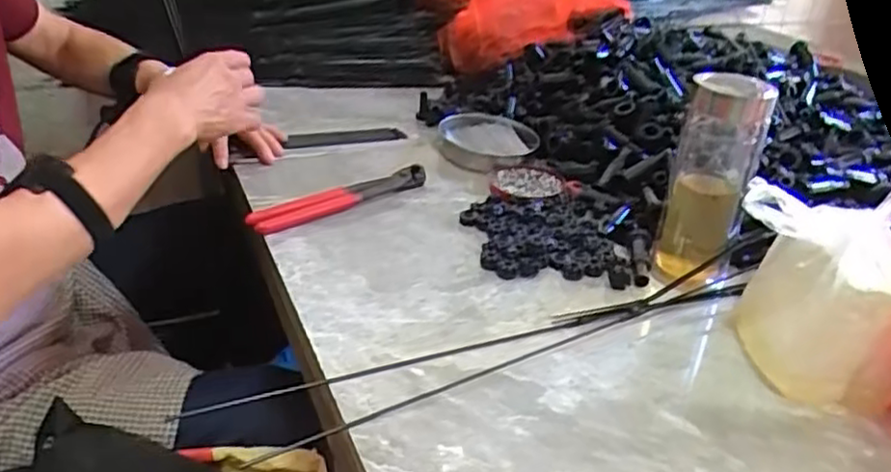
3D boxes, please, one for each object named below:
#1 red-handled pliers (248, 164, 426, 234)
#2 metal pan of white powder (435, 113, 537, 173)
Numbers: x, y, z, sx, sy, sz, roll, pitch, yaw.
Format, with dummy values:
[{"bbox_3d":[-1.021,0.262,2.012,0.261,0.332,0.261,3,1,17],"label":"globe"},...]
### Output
[{"bbox_3d":[-0.106,-0.040,0.696,0.193,0.025,0.033,-21,37,-36],"label":"red-handled pliers"},{"bbox_3d":[0.051,-0.111,0.829,0.113,0.029,0.114,1,29,-4],"label":"metal pan of white powder"}]

